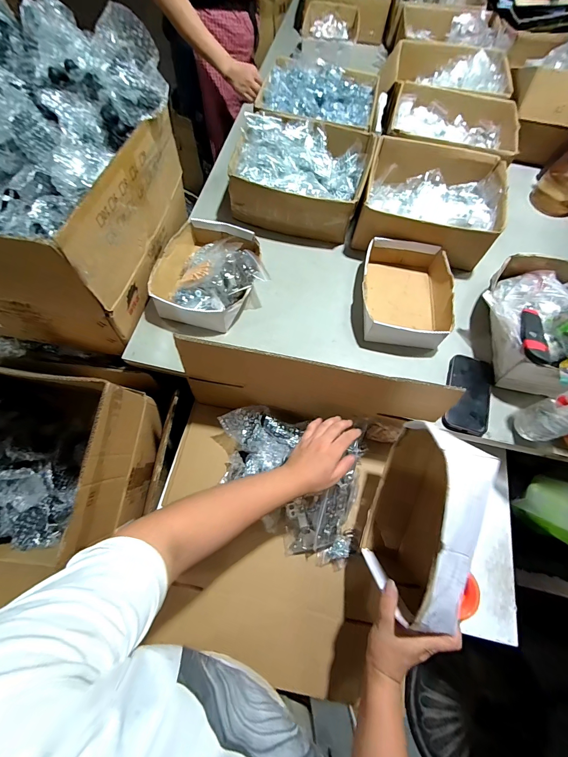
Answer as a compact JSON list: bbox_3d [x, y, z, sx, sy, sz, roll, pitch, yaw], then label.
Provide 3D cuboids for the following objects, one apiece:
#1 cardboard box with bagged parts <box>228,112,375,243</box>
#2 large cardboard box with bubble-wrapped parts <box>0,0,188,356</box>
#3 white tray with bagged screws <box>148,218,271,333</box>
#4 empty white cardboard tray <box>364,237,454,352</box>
[{"bbox_3d":[0.044,-0.511,0.802,0.312,0.120,0.274,13,67,3],"label":"cardboard box with bagged parts"},{"bbox_3d":[-0.451,-0.359,0.620,0.364,0.340,0.465,13,67,3],"label":"large cardboard box with bubble-wrapped parts"},{"bbox_3d":[-0.158,-0.230,0.711,0.229,0.068,0.248,12,67,3],"label":"white tray with bagged screws"},{"bbox_3d":[0.263,-0.187,0.709,0.187,0.069,0.243,11,67,2],"label":"empty white cardboard tray"}]

